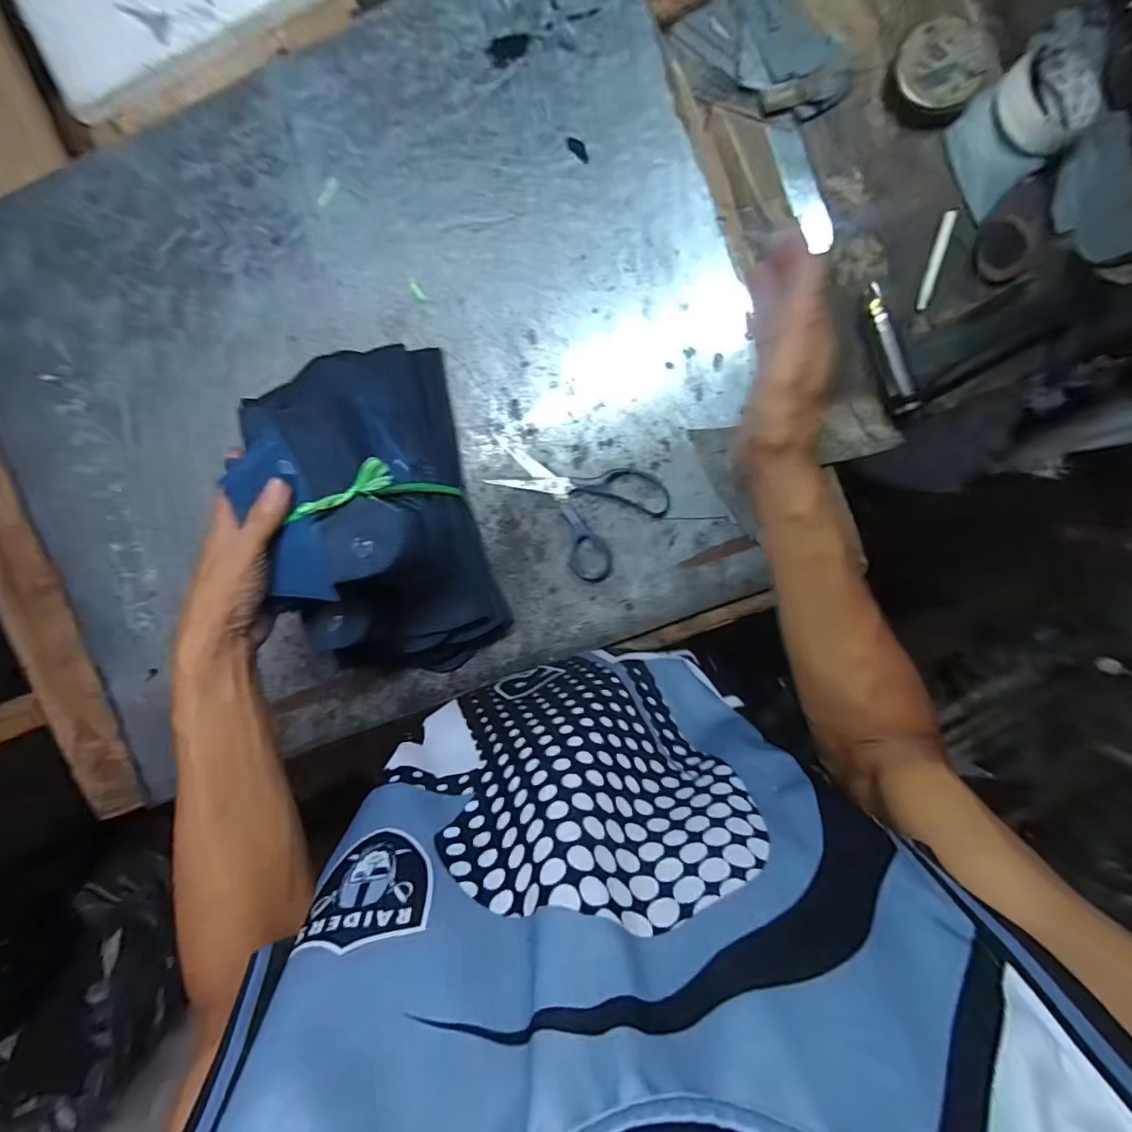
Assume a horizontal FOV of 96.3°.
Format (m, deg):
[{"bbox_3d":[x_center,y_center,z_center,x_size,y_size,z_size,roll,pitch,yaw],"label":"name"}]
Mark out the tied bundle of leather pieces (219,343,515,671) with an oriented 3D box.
[{"bbox_3d":[-0.160,-0.036,0.428,0.149,0.153,0.295,-15,96,3],"label":"tied bundle of leather pieces"}]

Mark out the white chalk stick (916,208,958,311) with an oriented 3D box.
[{"bbox_3d":[0.344,-0.284,0.472,0.010,0.006,0.088,13,97,0],"label":"white chalk stick"}]

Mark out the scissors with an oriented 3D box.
[{"bbox_3d":[0.007,-0.076,0.489,0.162,0.009,0.114,43,96,-4],"label":"scissors"}]

